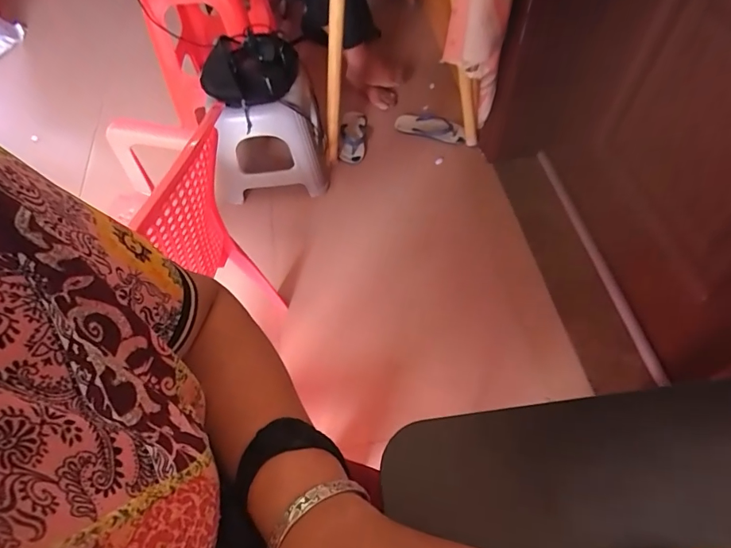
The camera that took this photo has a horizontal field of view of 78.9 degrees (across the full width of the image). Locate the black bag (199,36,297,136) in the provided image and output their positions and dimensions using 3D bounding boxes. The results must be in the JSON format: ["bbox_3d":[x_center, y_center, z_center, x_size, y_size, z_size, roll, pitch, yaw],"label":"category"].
[{"bbox_3d":[-0.297,-0.516,1.128,0.237,0.080,0.226,3,58,5],"label":"black bag"}]

